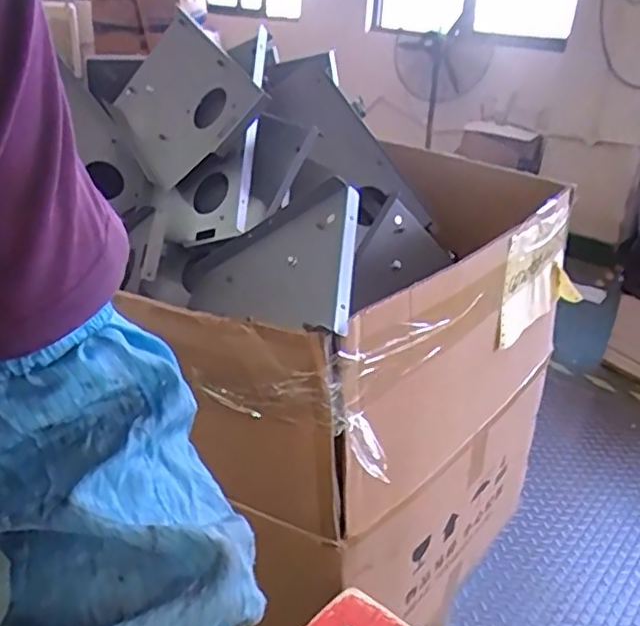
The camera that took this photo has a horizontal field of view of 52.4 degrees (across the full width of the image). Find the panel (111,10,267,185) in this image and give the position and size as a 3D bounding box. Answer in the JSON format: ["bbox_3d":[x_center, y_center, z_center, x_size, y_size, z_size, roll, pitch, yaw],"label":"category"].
[{"bbox_3d":[-0.179,-0.264,0.810,0.019,0.164,0.261,28,19,-49],"label":"panel"}]

